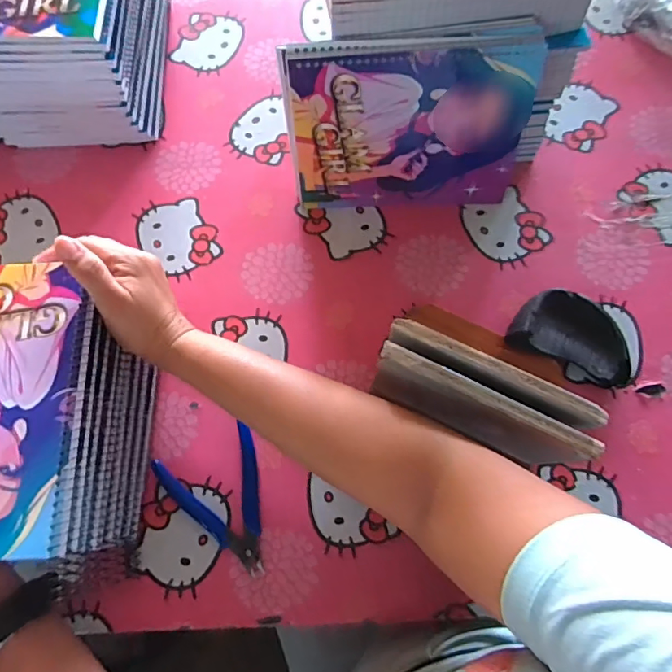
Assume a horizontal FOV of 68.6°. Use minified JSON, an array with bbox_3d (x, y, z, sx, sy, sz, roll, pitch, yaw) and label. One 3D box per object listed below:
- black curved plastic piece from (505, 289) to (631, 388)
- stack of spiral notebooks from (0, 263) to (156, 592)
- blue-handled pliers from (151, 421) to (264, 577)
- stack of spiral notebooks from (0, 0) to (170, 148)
[{"bbox_3d":[0.210,-0.003,0.433,0.105,0.034,0.066,24,74,8],"label":"black curved plastic piece"},{"bbox_3d":[-0.237,0.066,0.370,0.157,0.098,0.208,1,72,1],"label":"stack of spiral notebooks"},{"bbox_3d":[-0.089,0.139,0.407,0.082,0.011,0.116,-28,74,-8],"label":"blue-handled pliers"},{"bbox_3d":[-0.261,-0.308,0.482,0.151,0.123,0.196,0,72,0],"label":"stack of spiral notebooks"}]

